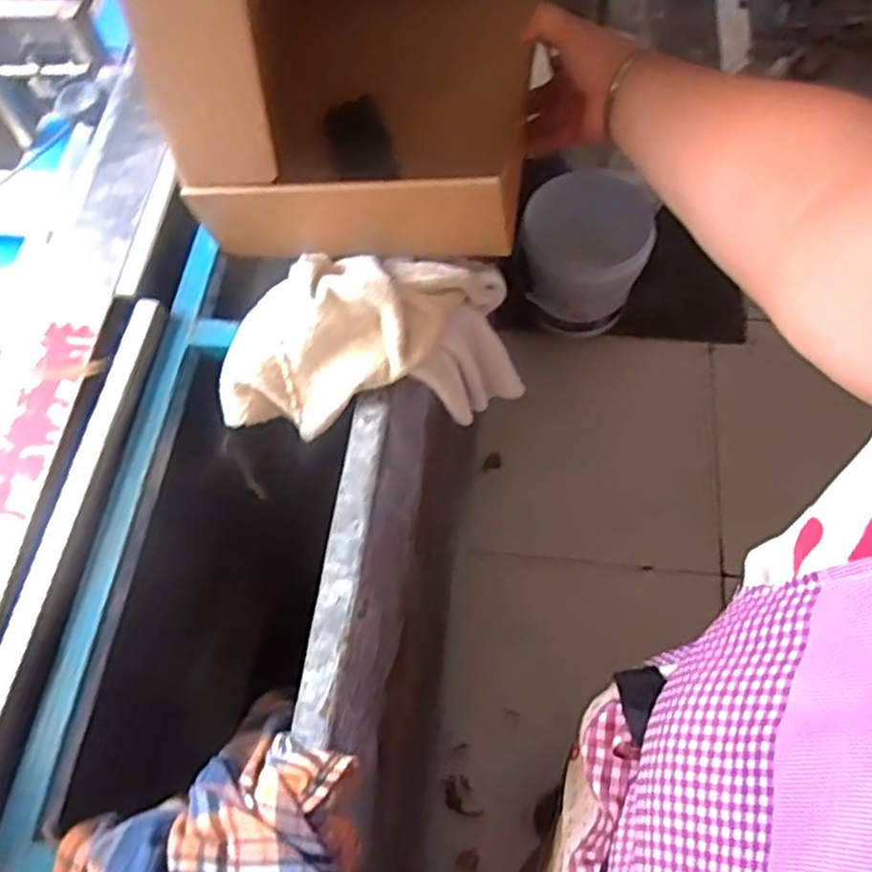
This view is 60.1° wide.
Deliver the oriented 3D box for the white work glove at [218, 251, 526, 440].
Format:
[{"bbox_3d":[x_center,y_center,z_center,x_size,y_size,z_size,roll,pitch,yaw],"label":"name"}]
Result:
[{"bbox_3d":[-0.050,-0.071,0.598,0.240,0.136,0.110,-11,65,-3],"label":"white work glove"}]

